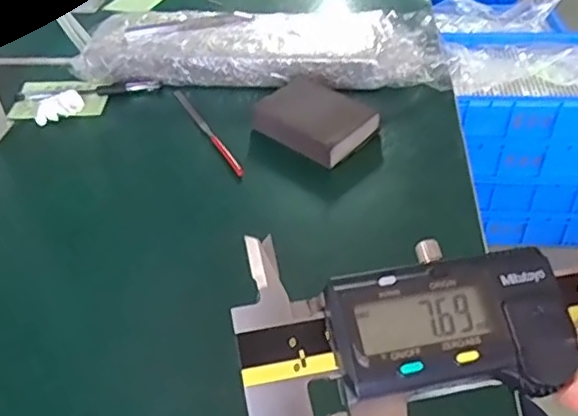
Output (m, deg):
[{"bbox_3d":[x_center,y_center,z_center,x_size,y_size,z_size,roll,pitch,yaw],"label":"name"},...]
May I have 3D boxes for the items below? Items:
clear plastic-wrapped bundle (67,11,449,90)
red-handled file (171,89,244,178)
[{"bbox_3d":[-0.028,-0.166,0.626,0.367,0.043,0.103,2,41,4],"label":"clear plastic-wrapped bundle"},{"bbox_3d":[-0.077,-0.075,0.570,0.011,0.010,0.158,-20,44,-20],"label":"red-handled file"}]

